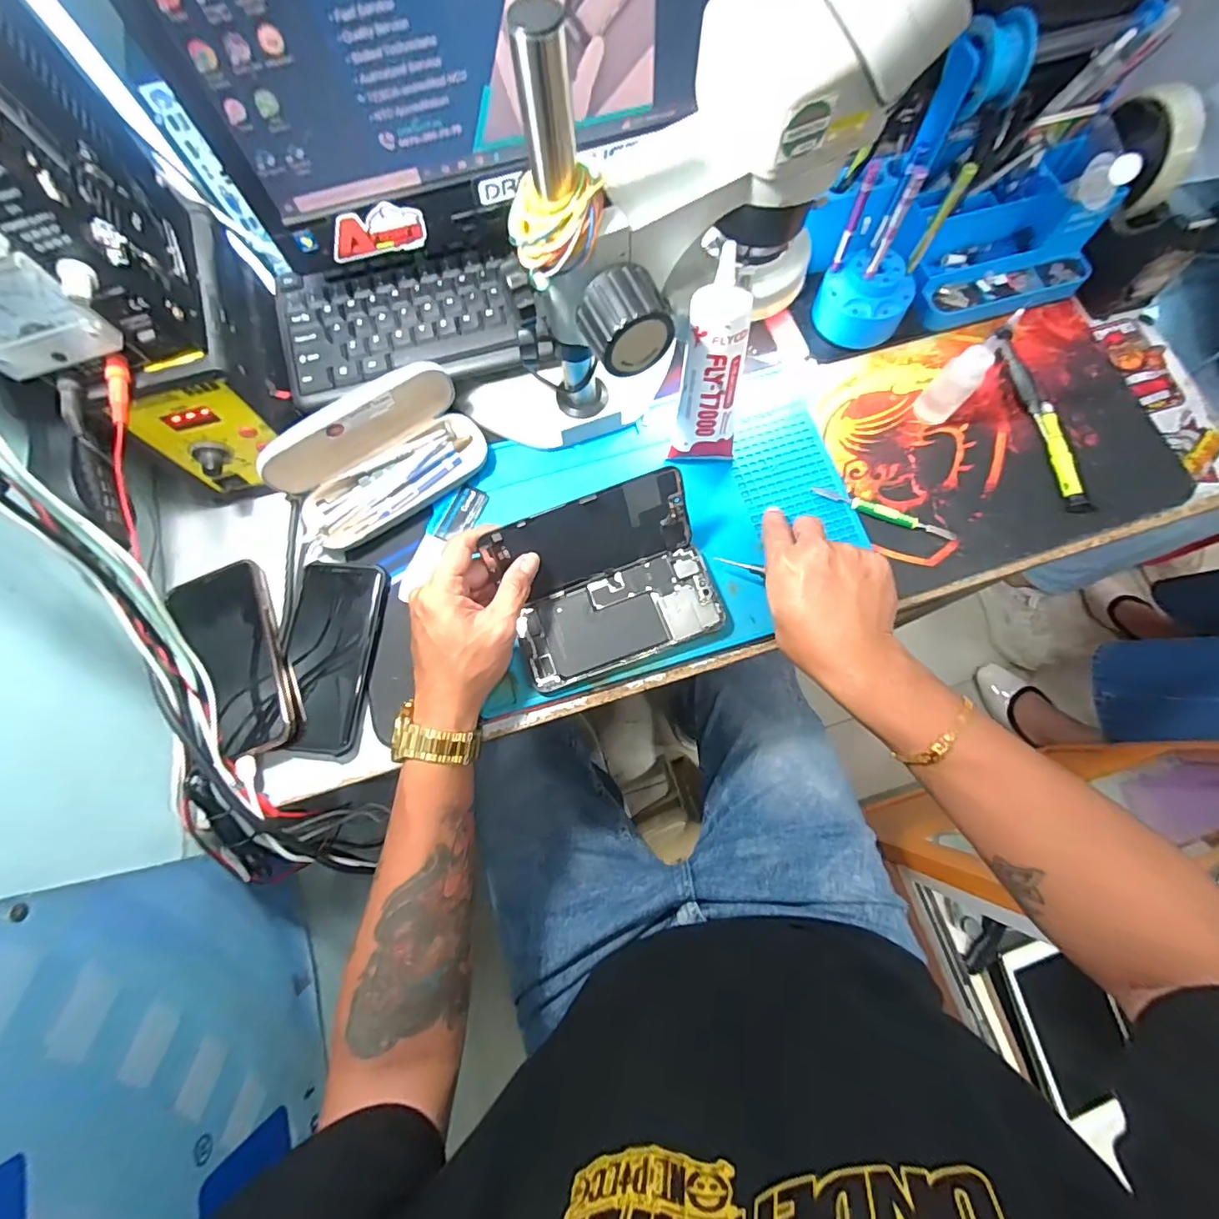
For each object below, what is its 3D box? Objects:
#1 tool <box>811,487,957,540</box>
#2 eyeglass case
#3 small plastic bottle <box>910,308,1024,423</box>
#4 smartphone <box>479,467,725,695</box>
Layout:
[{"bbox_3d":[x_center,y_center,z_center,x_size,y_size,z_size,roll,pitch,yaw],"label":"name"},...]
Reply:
[{"bbox_3d":[0.228,-0.081,0.447,0.118,0.006,0.010,19,76,7],"label":"tool"},{"bbox_3d":[-0.184,-0.125,0.430,0.156,0.077,0.076,-38,77,-8],"label":"eyeglass case"},{"bbox_3d":[0.282,-0.189,0.428,0.029,0.095,0.026,39,79,11],"label":"small plastic bottle"},{"bbox_3d":[-0.001,-0.021,0.404,0.155,0.065,0.111,-21,75,-4],"label":"smartphone"}]

